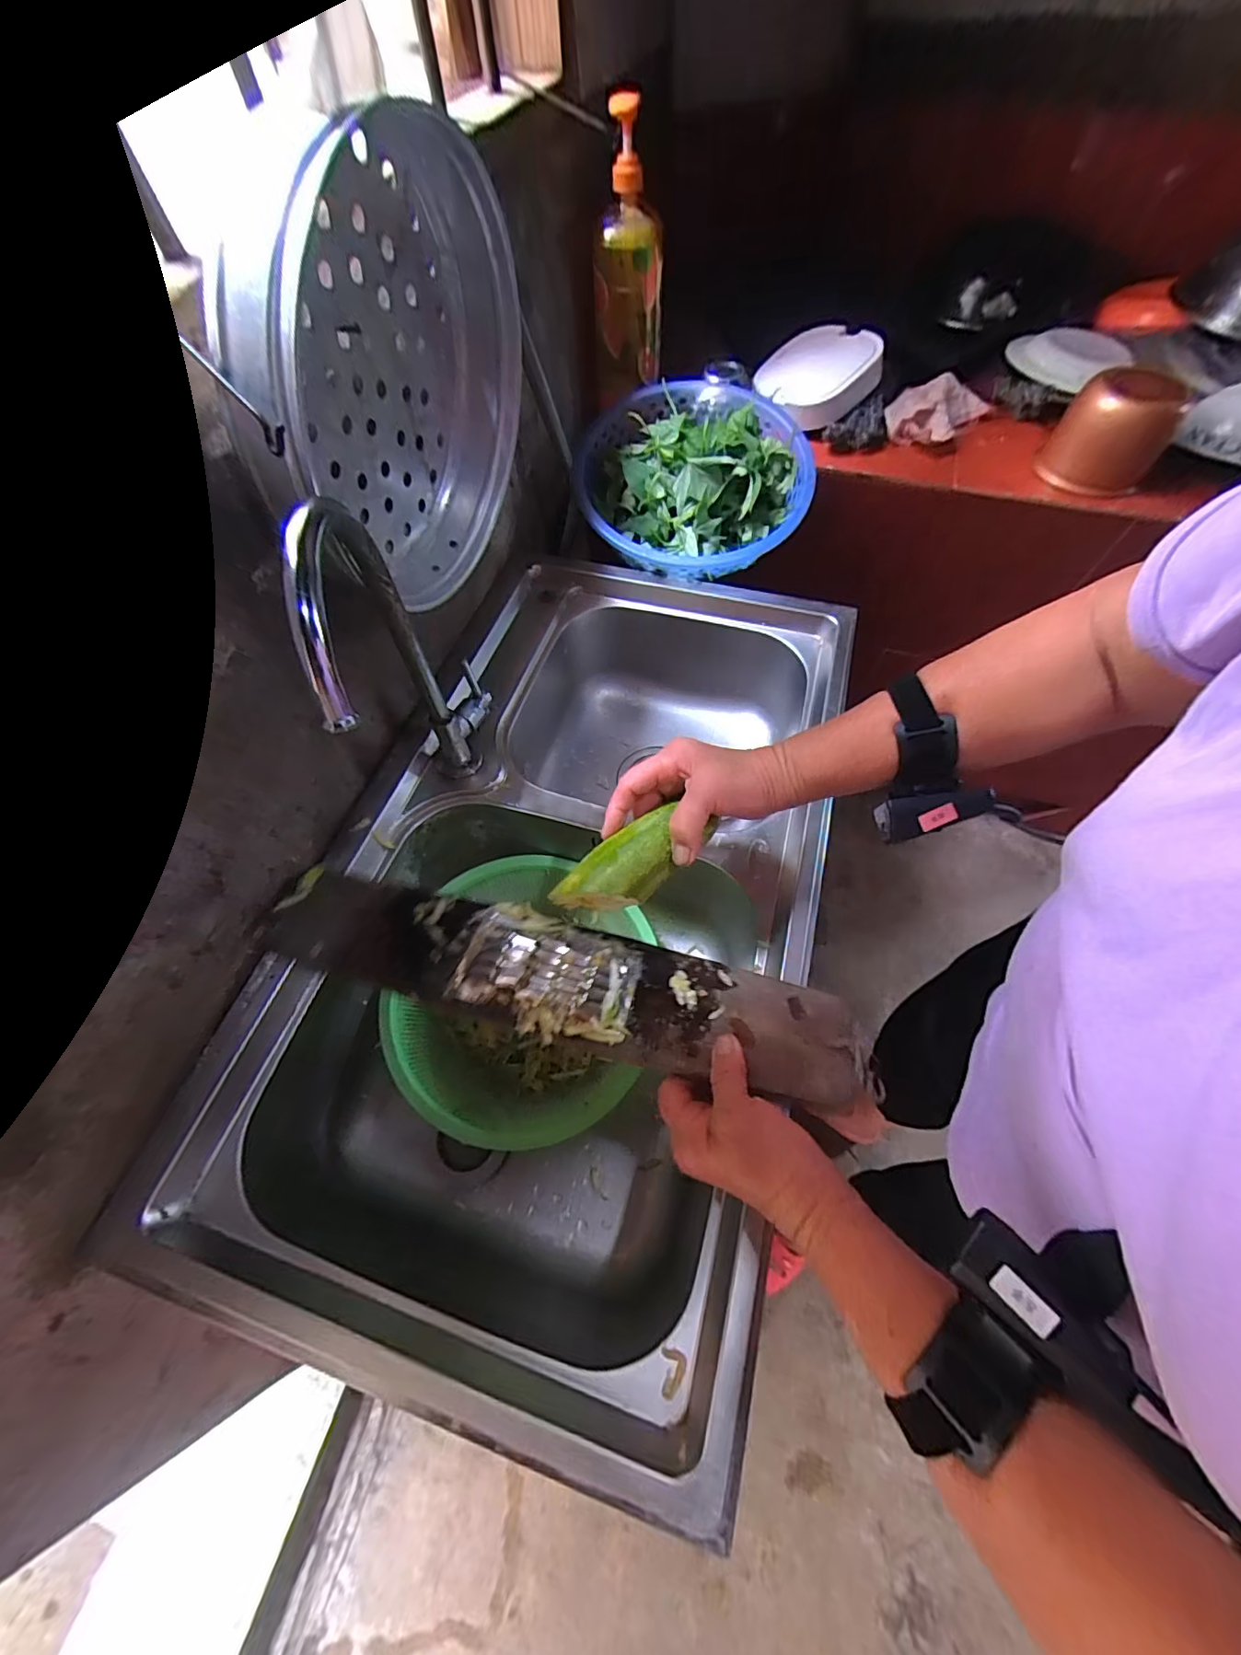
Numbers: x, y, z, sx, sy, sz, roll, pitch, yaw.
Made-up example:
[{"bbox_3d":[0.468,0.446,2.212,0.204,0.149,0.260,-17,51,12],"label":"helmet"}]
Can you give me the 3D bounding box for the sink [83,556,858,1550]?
[{"bbox_3d":[-0.034,0.064,0.592,0.455,0.204,0.797,15,63,10],"label":"sink"}]

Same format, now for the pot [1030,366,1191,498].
[{"bbox_3d":[0.643,-0.520,0.698,0.118,0.097,0.138,34,68,18],"label":"pot"}]

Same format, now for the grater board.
[{"bbox_3d":[-0.061,0.115,0.422,0.468,0.030,0.089,12,63,9],"label":"grater board"}]

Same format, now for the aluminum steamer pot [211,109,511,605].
[{"bbox_3d":[-0.160,-0.309,0.407,0.091,0.231,0.275,18,64,11],"label":"aluminum steamer pot"}]

